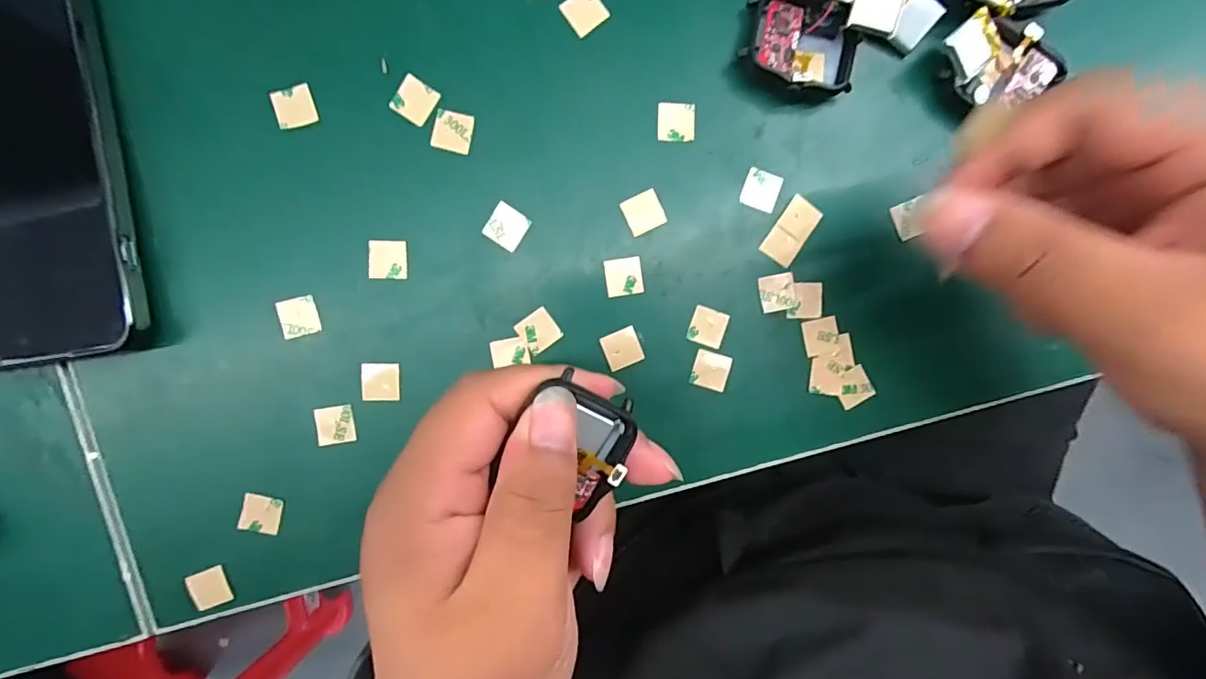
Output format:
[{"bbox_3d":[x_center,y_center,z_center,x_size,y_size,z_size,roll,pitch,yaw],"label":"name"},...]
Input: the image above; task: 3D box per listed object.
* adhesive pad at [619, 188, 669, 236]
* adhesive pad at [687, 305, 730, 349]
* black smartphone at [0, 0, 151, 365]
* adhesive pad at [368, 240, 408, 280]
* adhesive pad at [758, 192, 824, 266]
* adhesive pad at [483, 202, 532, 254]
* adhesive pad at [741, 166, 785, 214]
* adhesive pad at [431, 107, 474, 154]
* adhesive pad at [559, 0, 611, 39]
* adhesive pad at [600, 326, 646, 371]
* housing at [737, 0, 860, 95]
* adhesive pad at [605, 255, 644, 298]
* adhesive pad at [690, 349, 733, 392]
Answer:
[{"bbox_3d":[0.017,-0.053,0.216,0.016,0.004,0.015,-26,95,-1],"label":"adhesive pad"},{"bbox_3d":[0.046,-0.005,0.221,0.015,0.004,0.015,19,92,-4],"label":"adhesive pad"},{"bbox_3d":[-0.223,-0.071,0.192,0.074,0.019,0.157,-9,94,-2],"label":"black smartphone"},{"bbox_3d":[-0.088,-0.033,0.212,0.015,0.004,0.016,-2,94,-3],"label":"adhesive pad"},{"bbox_3d":[0.081,-0.046,0.221,0.015,0.004,0.028,35,91,-5],"label":"adhesive pad"},{"bbox_3d":[-0.040,-0.046,0.214,0.015,0.004,0.016,33,92,-10],"label":"adhesive pad"},{"bbox_3d":[0.068,-0.063,0.219,0.015,0.004,0.016,19,92,-4],"label":"adhesive pad"},{"bbox_3d":[-0.061,-0.084,0.209,0.015,0.004,0.016,12,93,-4],"label":"adhesive pad"},{"bbox_3d":[-0.007,-0.134,0.210,0.016,0.004,0.015,-39,95,0],"label":"adhesive pad"},{"bbox_3d":[0.008,0.004,0.218,0.015,0.004,0.015,-23,94,-1],"label":"adhesive pad"},{"bbox_3d":[0.080,-0.118,0.210,0.046,0.015,0.035,13,93,-4],"label":"housing"},{"bbox_3d":[0.009,-0.026,0.217,0.015,0.004,0.015,-10,94,-2],"label":"adhesive pad"},{"bbox_3d":[0.047,0.014,0.221,0.016,0.004,0.016,16,93,-4],"label":"adhesive pad"}]

